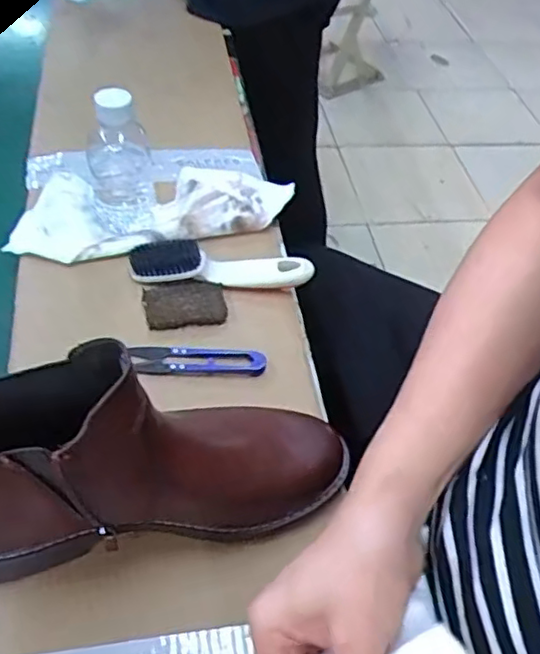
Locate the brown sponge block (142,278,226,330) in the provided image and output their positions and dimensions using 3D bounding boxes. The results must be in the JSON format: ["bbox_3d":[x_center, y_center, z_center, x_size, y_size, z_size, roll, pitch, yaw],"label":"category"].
[{"bbox_3d":[-0.074,-0.020,0.556,0.069,0.011,0.046,-8,50,-13],"label":"brown sponge block"}]

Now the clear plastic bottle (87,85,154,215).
[{"bbox_3d":[-0.136,-0.161,0.576,0.054,0.114,0.049,-7,50,-12],"label":"clear plastic bottle"}]

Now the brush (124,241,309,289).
[{"bbox_3d":[-0.046,-0.056,0.579,0.161,0.029,0.041,0,49,-6],"label":"brush"}]

